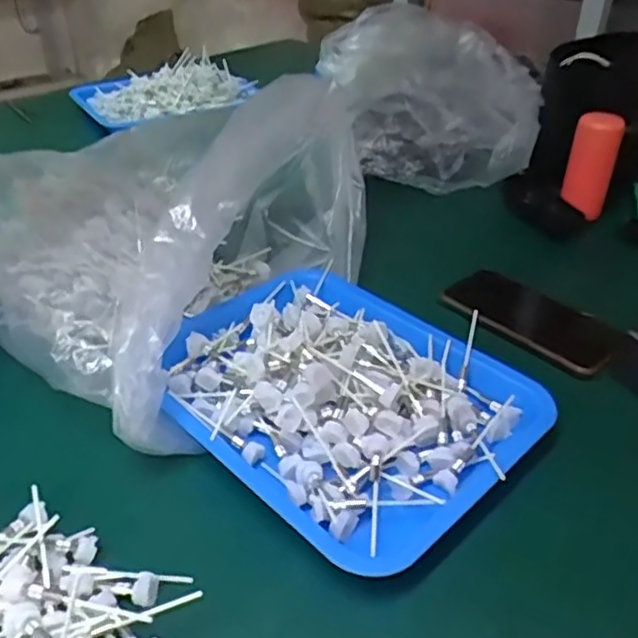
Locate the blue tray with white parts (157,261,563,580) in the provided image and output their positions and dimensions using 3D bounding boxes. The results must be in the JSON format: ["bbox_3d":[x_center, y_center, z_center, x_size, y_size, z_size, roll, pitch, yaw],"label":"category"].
[{"bbox_3d":[0.010,0.044,0.504,0.227,0.053,0.291,-28,46,-33],"label":"blue tray with white parts"}]

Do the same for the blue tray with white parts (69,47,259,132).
[{"bbox_3d":[-0.248,-0.384,1.072,0.279,0.060,0.209,-16,39,-24],"label":"blue tray with white parts"}]

